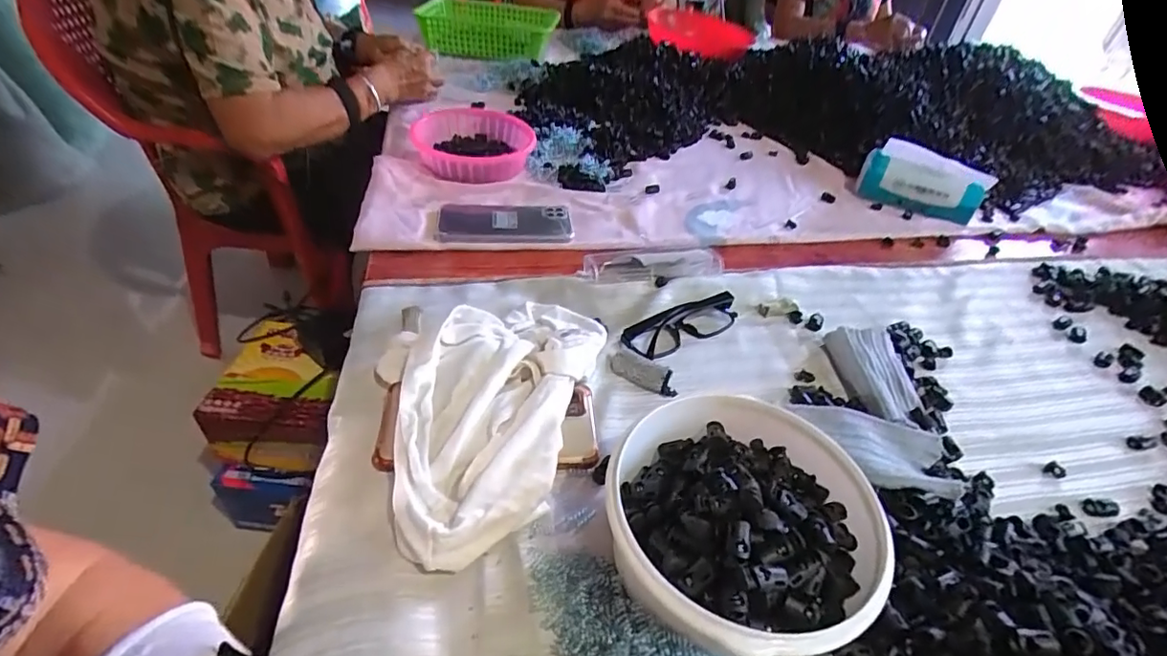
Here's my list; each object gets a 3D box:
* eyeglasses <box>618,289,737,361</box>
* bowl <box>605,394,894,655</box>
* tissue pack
[{"bbox_3d":[0.100,-0.006,0.524,0.129,0.022,0.033,-21,46,-28],"label":"eyeglasses"},{"bbox_3d":[0.101,0.126,0.338,0.154,0.079,0.155,3,39,-3],"label":"bowl"},{"bbox_3d":[0.488,-0.209,0.780,0.158,0.077,0.070,29,45,26],"label":"tissue pack"}]

